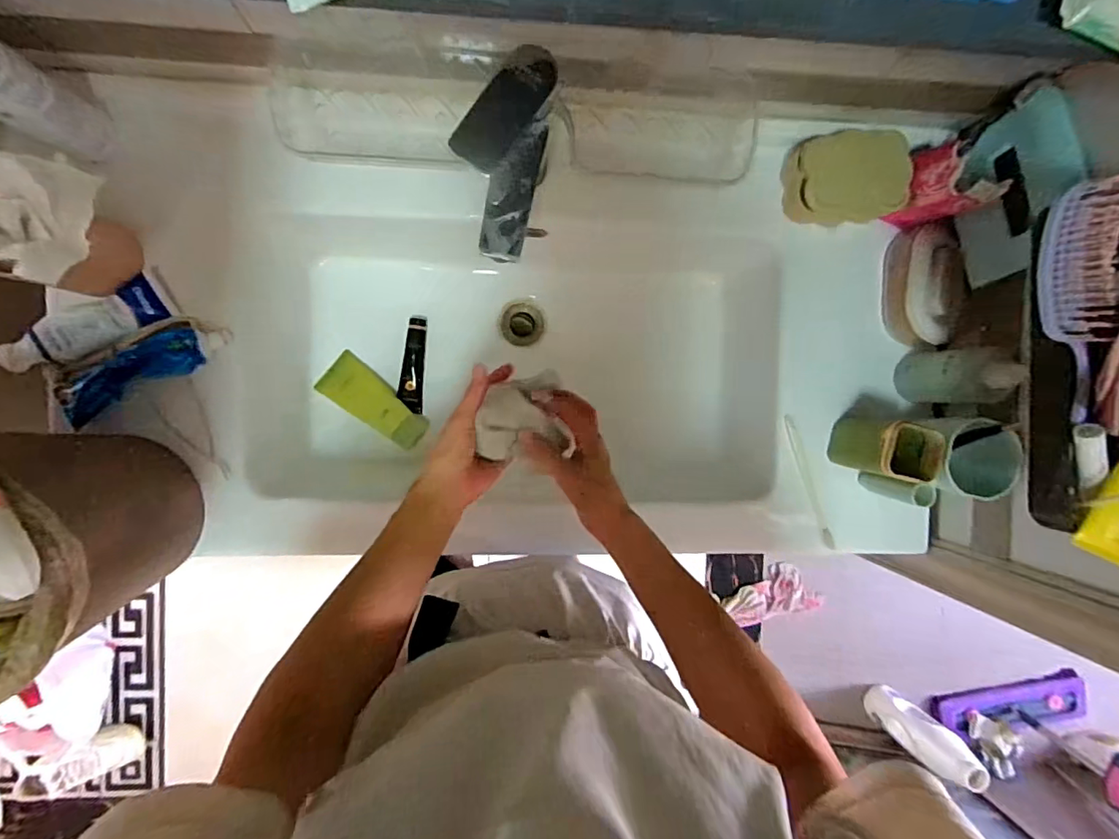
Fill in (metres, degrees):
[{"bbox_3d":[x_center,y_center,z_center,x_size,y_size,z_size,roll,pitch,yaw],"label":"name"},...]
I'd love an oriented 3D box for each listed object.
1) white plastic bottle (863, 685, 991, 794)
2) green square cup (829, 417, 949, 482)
[{"bbox_3d":[0.835,0.730,1.287,0.079,0.311,0.099,39,88,-5],"label":"white plastic bottle"},{"bbox_3d":[0.358,0.032,0.615,0.064,0.117,0.060,11,91,-5],"label":"green square cup"}]

